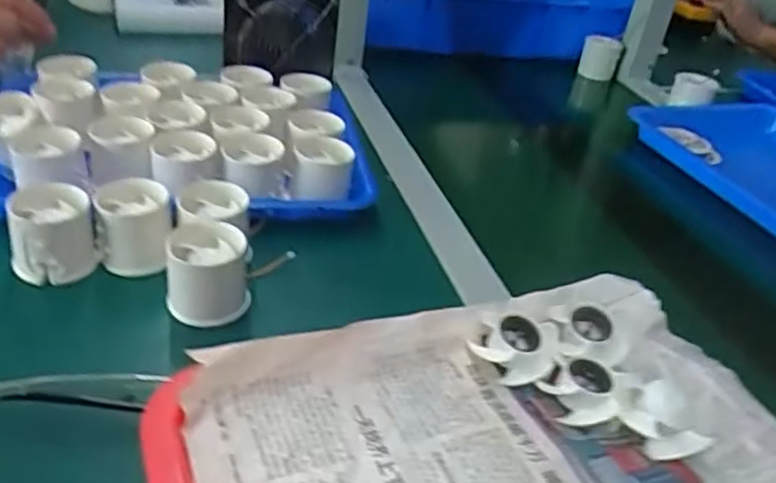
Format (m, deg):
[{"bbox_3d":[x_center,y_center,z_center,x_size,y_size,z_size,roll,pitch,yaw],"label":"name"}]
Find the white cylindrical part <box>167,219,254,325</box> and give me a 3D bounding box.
[{"bbox_3d":[-0.124,0.024,0.486,0.053,0.058,0.052,5,34,-4],"label":"white cylindrical part"}]

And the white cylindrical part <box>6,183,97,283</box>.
[{"bbox_3d":[-0.242,-0.007,0.507,0.055,0.056,0.064,-7,37,-22],"label":"white cylindrical part"}]

